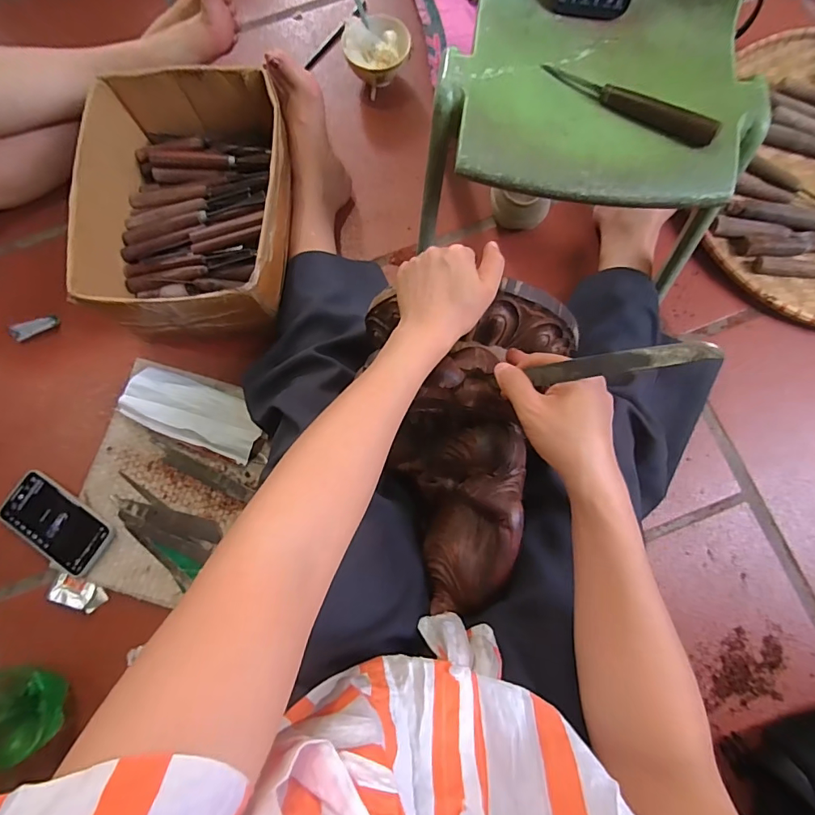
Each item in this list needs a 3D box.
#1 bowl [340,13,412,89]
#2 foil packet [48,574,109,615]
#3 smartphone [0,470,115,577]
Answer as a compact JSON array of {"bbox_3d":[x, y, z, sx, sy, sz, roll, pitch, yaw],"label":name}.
[{"bbox_3d":[-0.048,-0.566,0.736,0.101,0.066,0.101,0,78,1],"label":"bowl"},{"bbox_3d":[-0.438,0.249,0.606,0.073,0.006,0.036,17,79,4],"label":"foil packet"},{"bbox_3d":[-0.482,0.159,0.623,0.156,0.012,0.080,33,80,7],"label":"smartphone"}]

